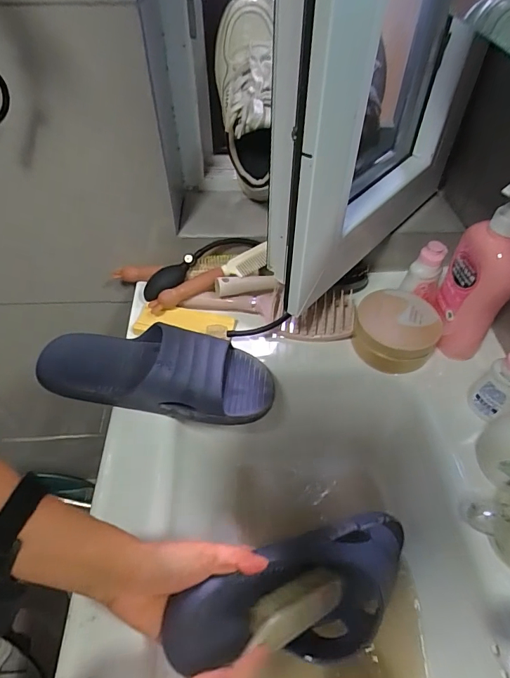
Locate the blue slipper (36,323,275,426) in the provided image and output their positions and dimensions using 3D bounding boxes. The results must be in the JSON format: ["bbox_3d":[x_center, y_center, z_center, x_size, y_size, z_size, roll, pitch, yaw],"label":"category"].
[{"bbox_3d":[-0.117,0.029,0.487,0.278,0.071,0.105,3,50,2],"label":"blue slipper"}]

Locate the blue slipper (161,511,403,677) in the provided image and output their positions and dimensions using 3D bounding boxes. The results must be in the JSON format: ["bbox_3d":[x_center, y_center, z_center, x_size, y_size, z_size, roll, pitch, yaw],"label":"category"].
[{"bbox_3d":[0.047,0.236,0.387,0.266,0.101,0.082,4,13,-22],"label":"blue slipper"}]

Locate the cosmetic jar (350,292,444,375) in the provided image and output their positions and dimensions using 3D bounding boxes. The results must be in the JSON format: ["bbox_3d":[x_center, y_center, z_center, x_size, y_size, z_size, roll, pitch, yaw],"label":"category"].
[{"bbox_3d":[0.183,-0.010,0.546,0.100,0.059,0.098,0,50,0],"label":"cosmetic jar"}]

